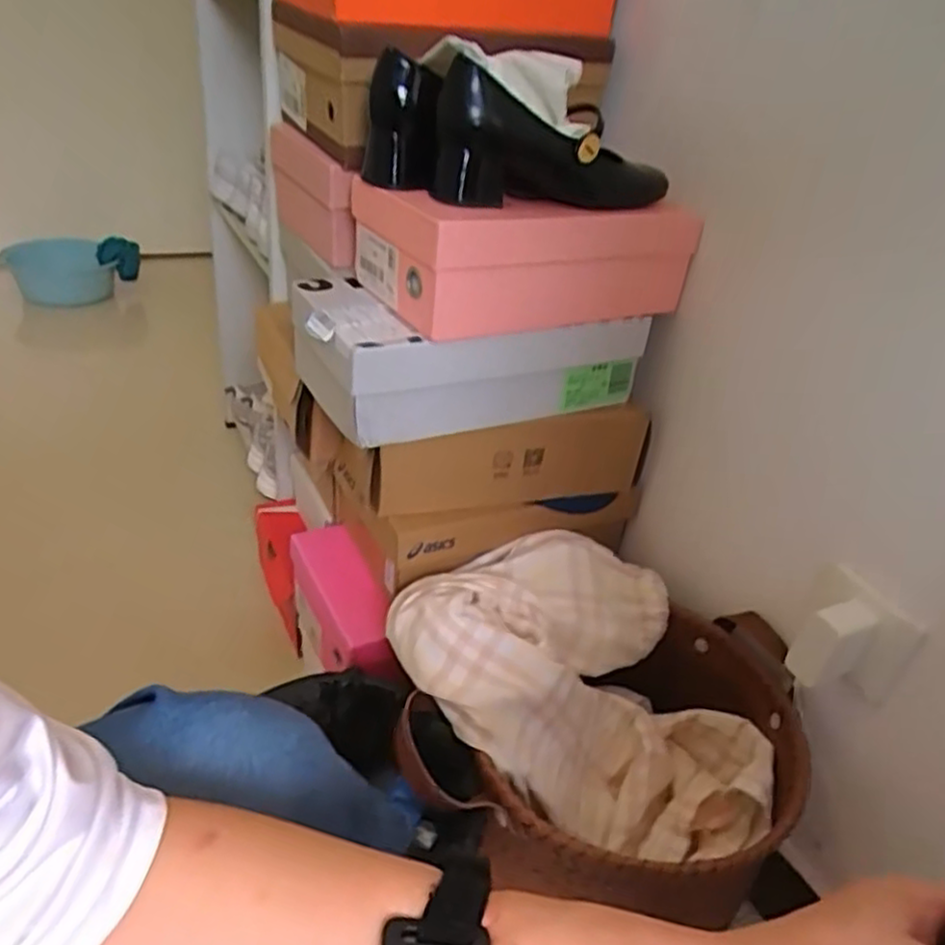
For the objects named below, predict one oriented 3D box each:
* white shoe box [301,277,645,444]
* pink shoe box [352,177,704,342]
[{"bbox_3d":[-0.006,-0.124,0.701,0.316,0.097,0.168,-12,37,-27],"label":"white shoe box"},{"bbox_3d":[0.047,-0.211,0.670,0.281,0.091,0.168,-14,39,-30],"label":"pink shoe box"}]

